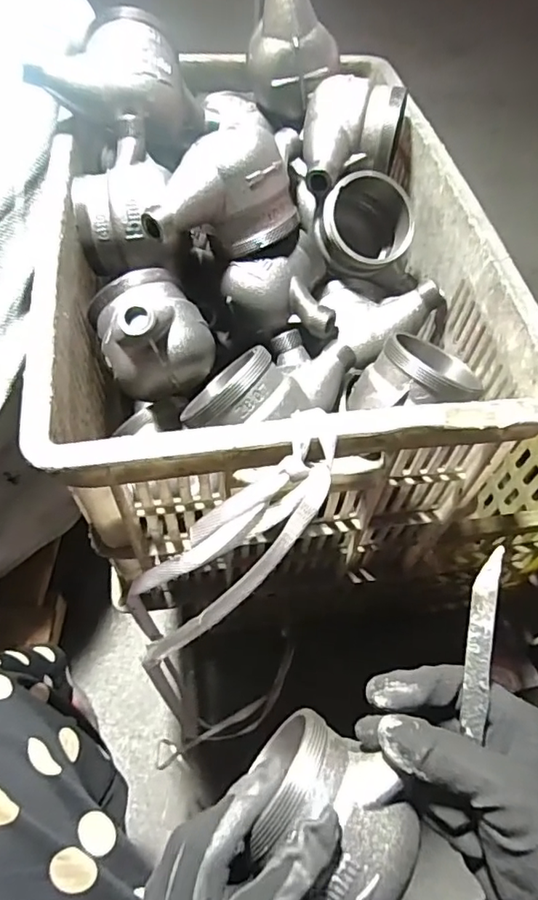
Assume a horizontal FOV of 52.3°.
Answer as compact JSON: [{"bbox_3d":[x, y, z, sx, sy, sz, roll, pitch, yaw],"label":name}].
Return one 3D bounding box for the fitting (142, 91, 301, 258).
[{"bbox_3d":[-0.040,-0.203,0.423,0.123,0.072,0.079,-14,59,-12],"label":"fitting"}]

